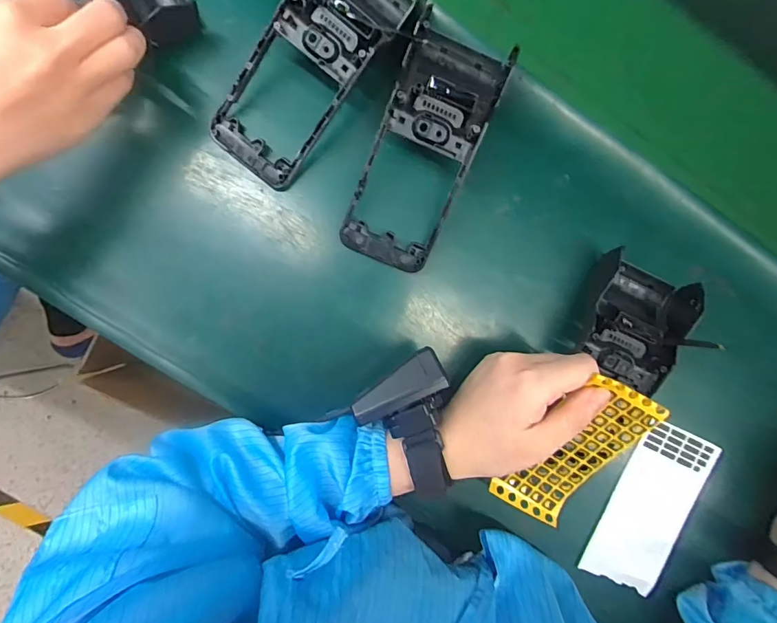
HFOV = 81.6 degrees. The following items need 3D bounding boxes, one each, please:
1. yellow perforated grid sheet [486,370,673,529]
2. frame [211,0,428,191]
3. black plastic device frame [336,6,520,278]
[{"bbox_3d":[0.133,0.102,0.322,0.051,0.015,0.130,30,118,-6],"label":"yellow perforated grid sheet"},{"bbox_3d":[-0.051,-0.186,0.338,0.091,0.050,0.190,32,88,-6],"label":"frame"},{"bbox_3d":[0.029,-0.128,0.345,0.079,0.048,0.187,23,89,-6],"label":"black plastic device frame"}]

